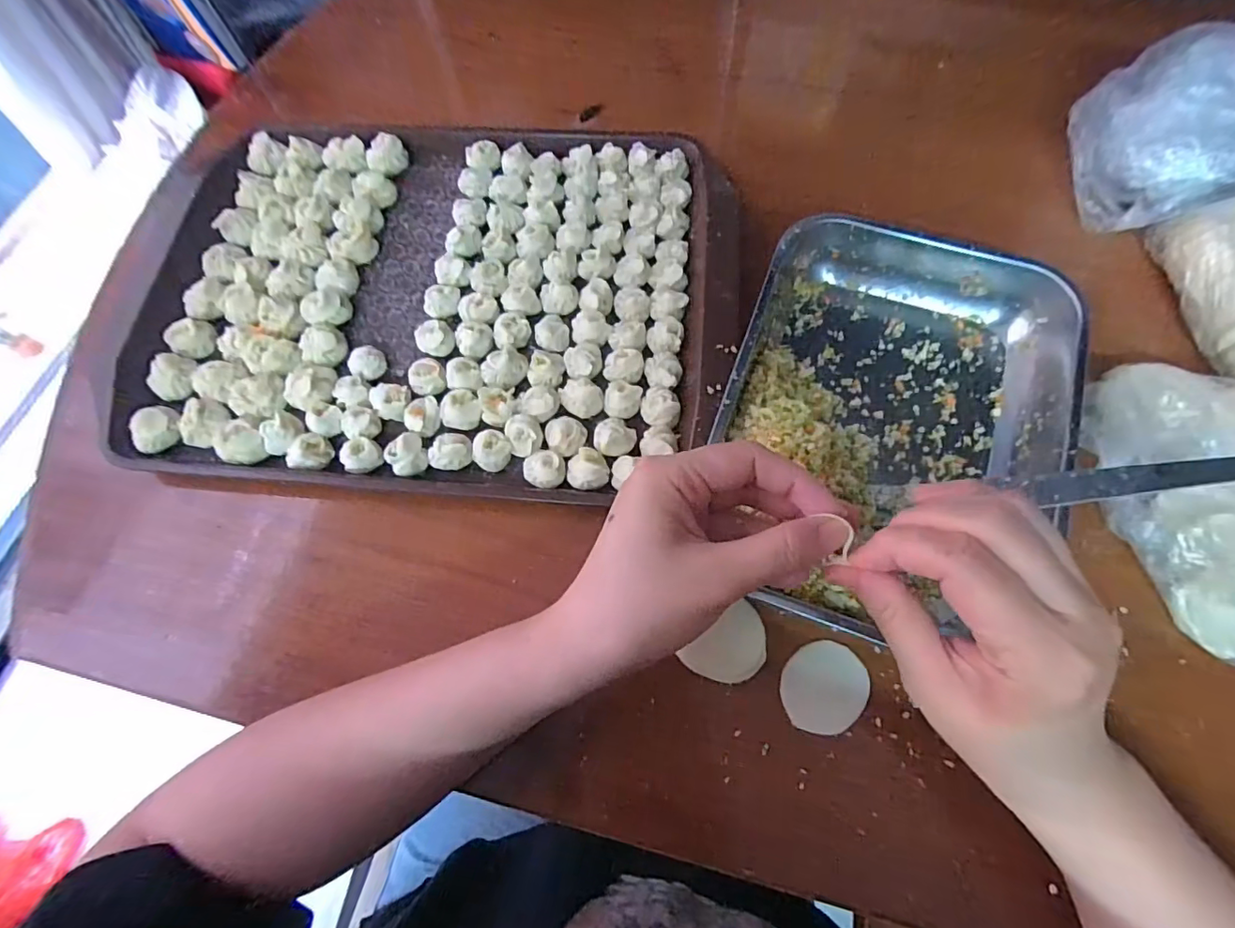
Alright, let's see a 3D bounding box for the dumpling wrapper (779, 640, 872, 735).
[{"bbox_3d":[0.112,0.121,0.287,0.042,0.004,0.048,37,76,13],"label":"dumpling wrapper"}]

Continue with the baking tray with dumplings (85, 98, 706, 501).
[{"bbox_3d":[-0.134,-0.131,0.382,0.399,0.047,0.305,5,72,4],"label":"baking tray with dumplings"}]

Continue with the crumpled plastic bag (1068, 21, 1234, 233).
[{"bbox_3d":[0.388,-0.222,0.353,0.124,0.073,0.115,-2,71,1],"label":"crumpled plastic bag"}]

